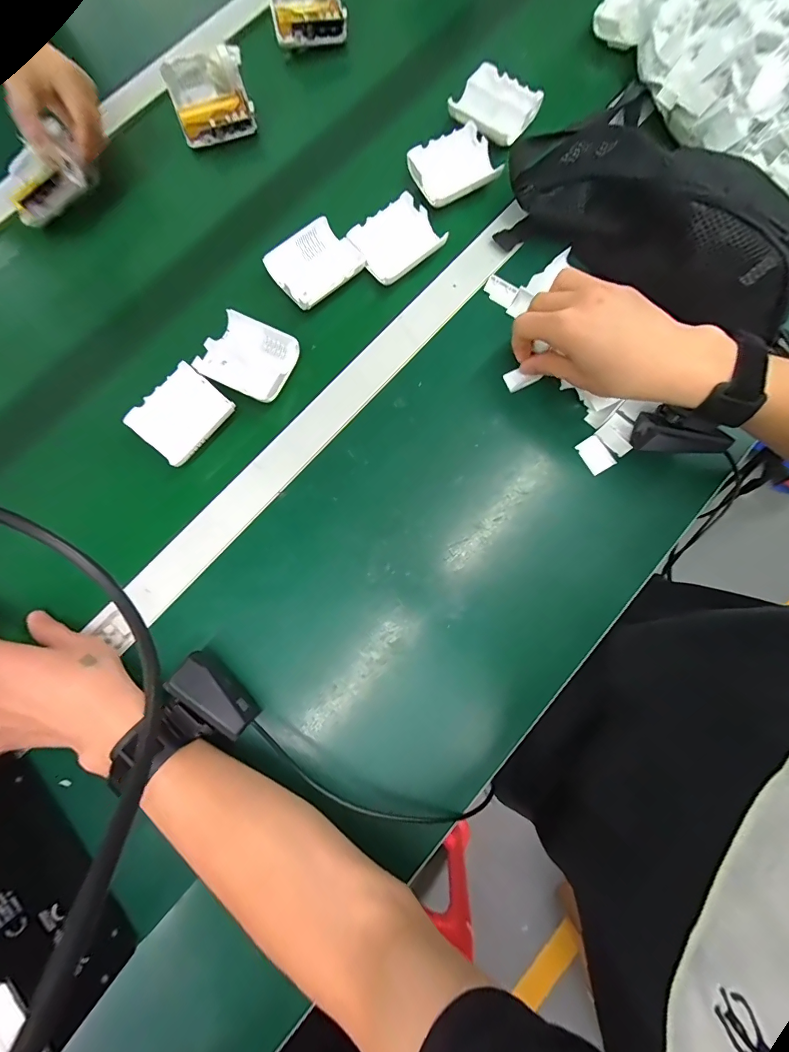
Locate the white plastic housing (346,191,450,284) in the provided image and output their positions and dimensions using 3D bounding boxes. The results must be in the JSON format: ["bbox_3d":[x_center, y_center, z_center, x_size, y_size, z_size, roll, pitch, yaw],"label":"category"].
[{"bbox_3d":[0.002,-0.292,0.410,0.078,0.016,0.066,-37,82,-7],"label":"white plastic housing"}]

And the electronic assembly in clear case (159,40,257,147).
[{"bbox_3d":[-0.201,-0.467,0.440,0.085,0.031,0.071,-18,106,2],"label":"electronic assembly in clear case"}]

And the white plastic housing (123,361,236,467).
[{"bbox_3d":[-0.201,-0.105,0.379,0.065,0.014,0.079,41,81,6],"label":"white plastic housing"}]

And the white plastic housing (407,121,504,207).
[{"bbox_3d":[0.063,-0.384,0.422,0.084,0.012,0.078,-26,81,-6],"label":"white plastic housing"}]

